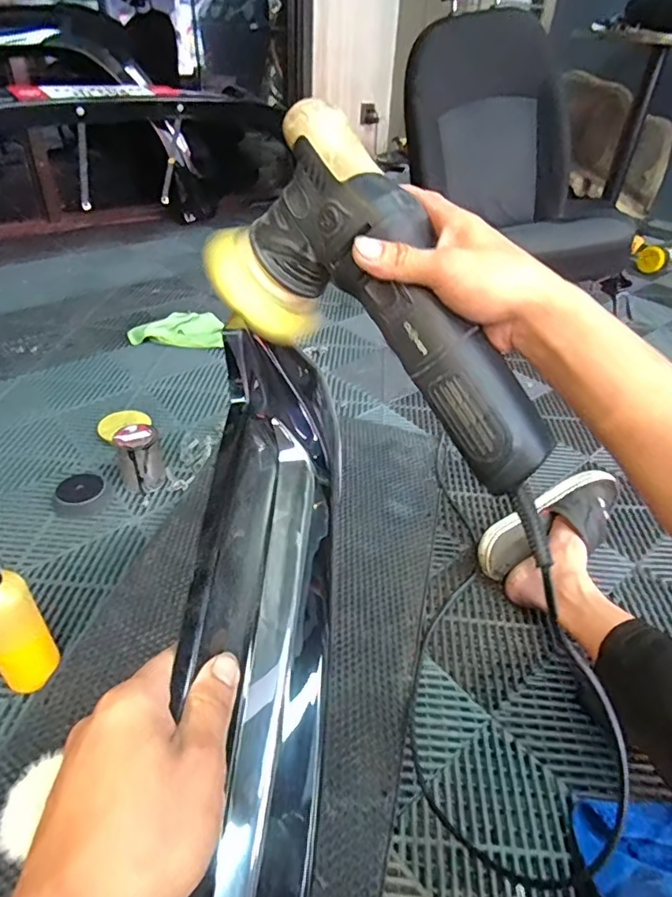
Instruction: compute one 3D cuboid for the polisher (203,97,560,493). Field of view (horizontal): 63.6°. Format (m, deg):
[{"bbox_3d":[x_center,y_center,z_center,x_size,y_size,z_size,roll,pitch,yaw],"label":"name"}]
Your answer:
[{"bbox_3d":[0.036,-0.089,0.388,0.282,0.140,0.077,45,51,8],"label":"polisher"}]

